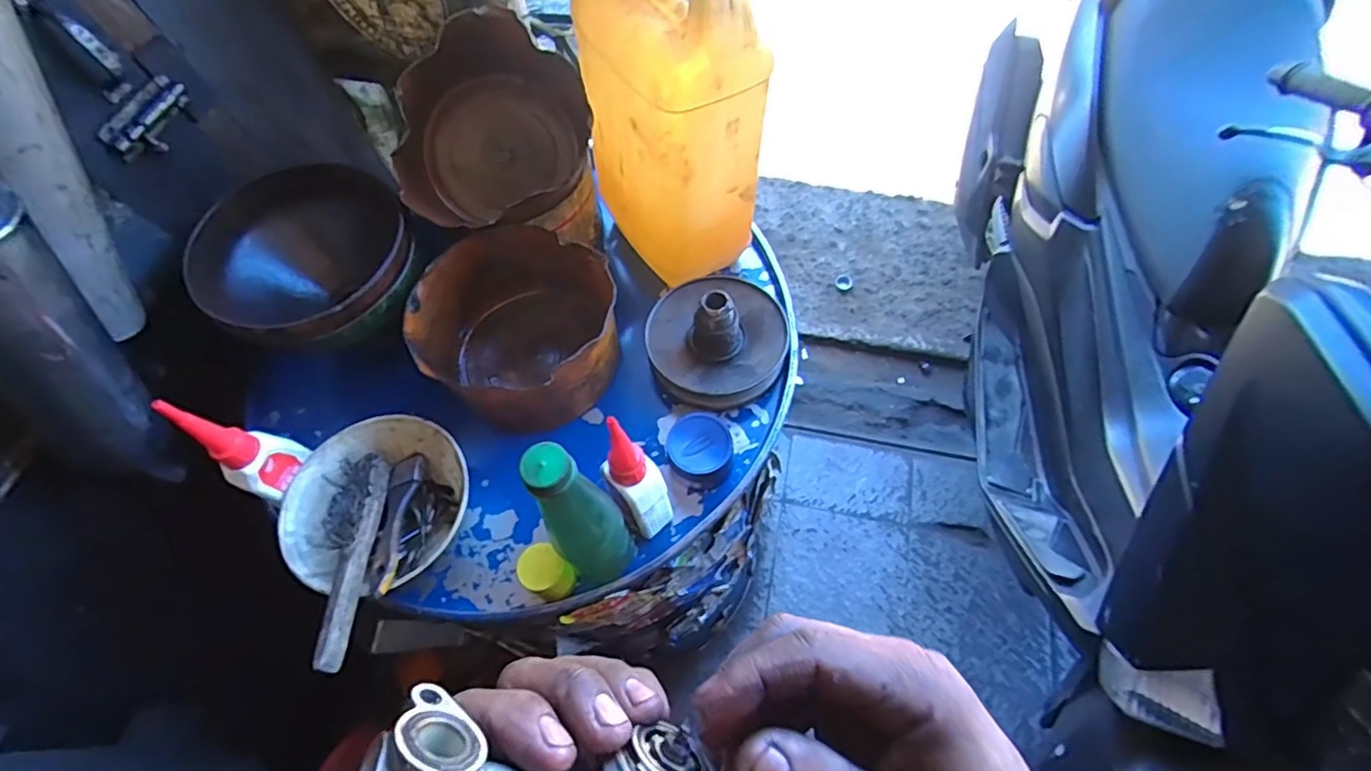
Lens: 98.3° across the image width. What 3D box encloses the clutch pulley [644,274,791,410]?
[{"bbox_3d":[0.031,-0.060,0.596,0.145,0.070,0.148,7,63,7],"label":"clutch pulley"}]

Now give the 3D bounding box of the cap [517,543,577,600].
[{"bbox_3d":[-0.115,0.156,0.495,0.043,0.042,0.035,37,70,20],"label":"cap"}]

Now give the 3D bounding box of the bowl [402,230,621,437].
[{"bbox_3d":[-0.166,-0.047,0.594,0.189,0.106,0.168,34,69,19],"label":"bowl"}]

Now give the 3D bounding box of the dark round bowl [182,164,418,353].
[{"bbox_3d":[-0.359,-0.108,0.586,0.181,0.095,0.182,-1,62,3],"label":"dark round bowl"}]

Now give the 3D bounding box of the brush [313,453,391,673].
[{"bbox_3d":[-0.275,0.135,0.479,0.039,0.033,0.185,-14,48,-4],"label":"brush"}]

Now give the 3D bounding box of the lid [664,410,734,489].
[{"bbox_3d":[0.014,0.060,0.553,0.060,0.049,0.061,17,65,12],"label":"lid"}]

